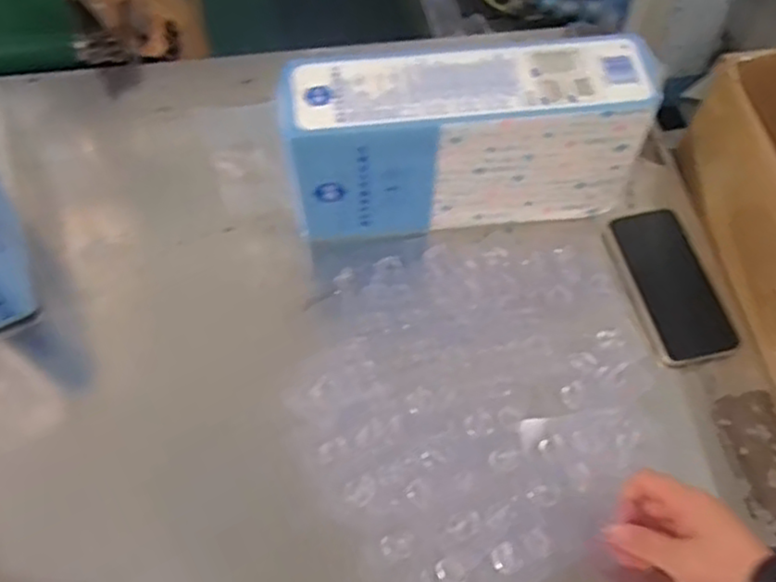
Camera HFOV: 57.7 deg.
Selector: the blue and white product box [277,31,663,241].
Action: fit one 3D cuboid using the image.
[{"bbox_3d":[0.070,-0.137,0.658,0.323,0.152,0.095,-4,61,-3],"label":"blue and white product box"}]

